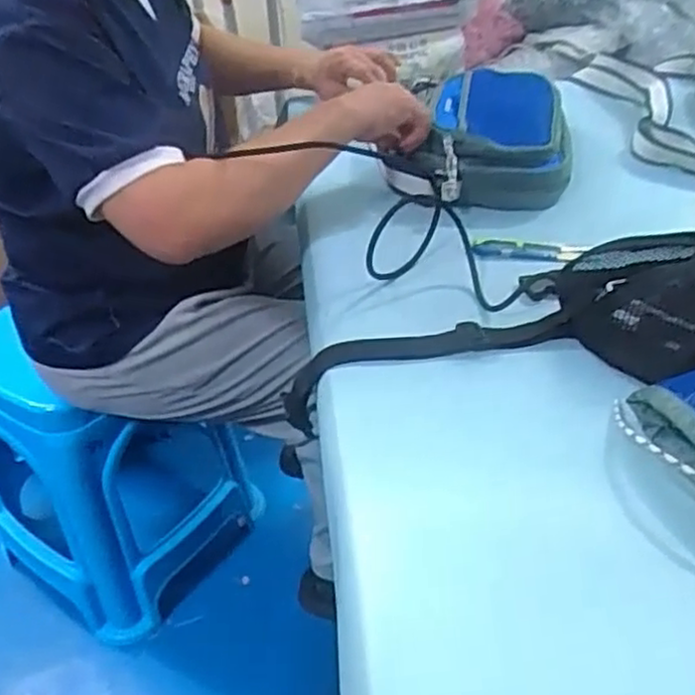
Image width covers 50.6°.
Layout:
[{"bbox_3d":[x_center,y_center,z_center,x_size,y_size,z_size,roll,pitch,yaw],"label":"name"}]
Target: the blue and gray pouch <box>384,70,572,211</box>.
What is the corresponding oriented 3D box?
[{"bbox_3d":[0.146,-0.221,0.785,0.174,0.077,0.184,8,42,12],"label":"blue and gray pouch"}]

